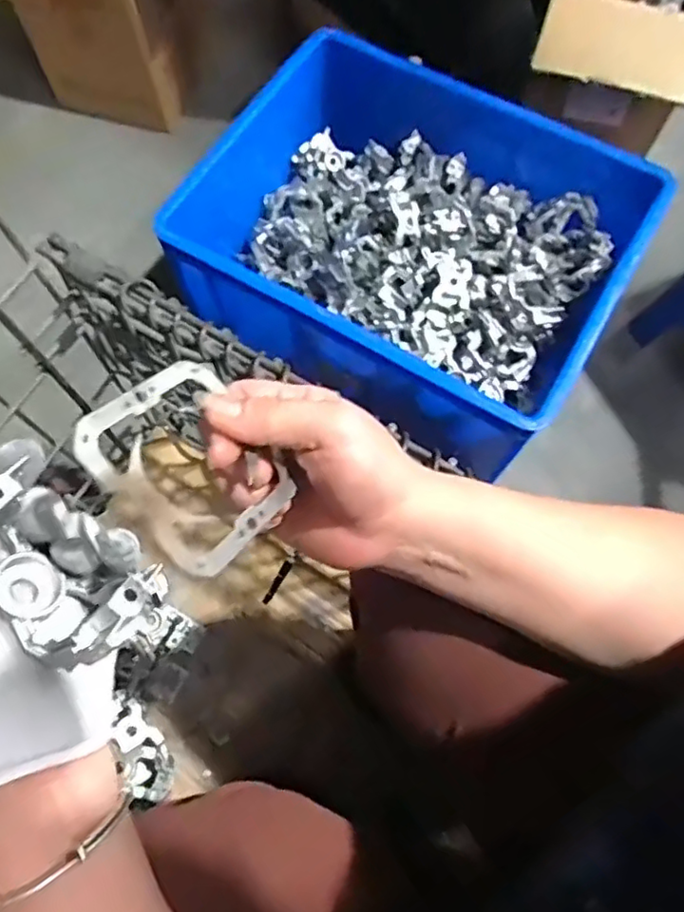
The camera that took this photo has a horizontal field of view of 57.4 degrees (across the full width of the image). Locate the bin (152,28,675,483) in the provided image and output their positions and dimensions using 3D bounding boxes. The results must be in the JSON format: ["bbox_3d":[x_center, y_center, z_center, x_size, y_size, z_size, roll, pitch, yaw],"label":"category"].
[{"bbox_3d":[0.095,-0.292,0.851,0.533,0.184,0.428,31,74,10],"label":"bin"}]

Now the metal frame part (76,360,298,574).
[{"bbox_3d":[-0.058,0.003,0.250,0.076,0.006,0.072,50,43,-7],"label":"metal frame part"}]

